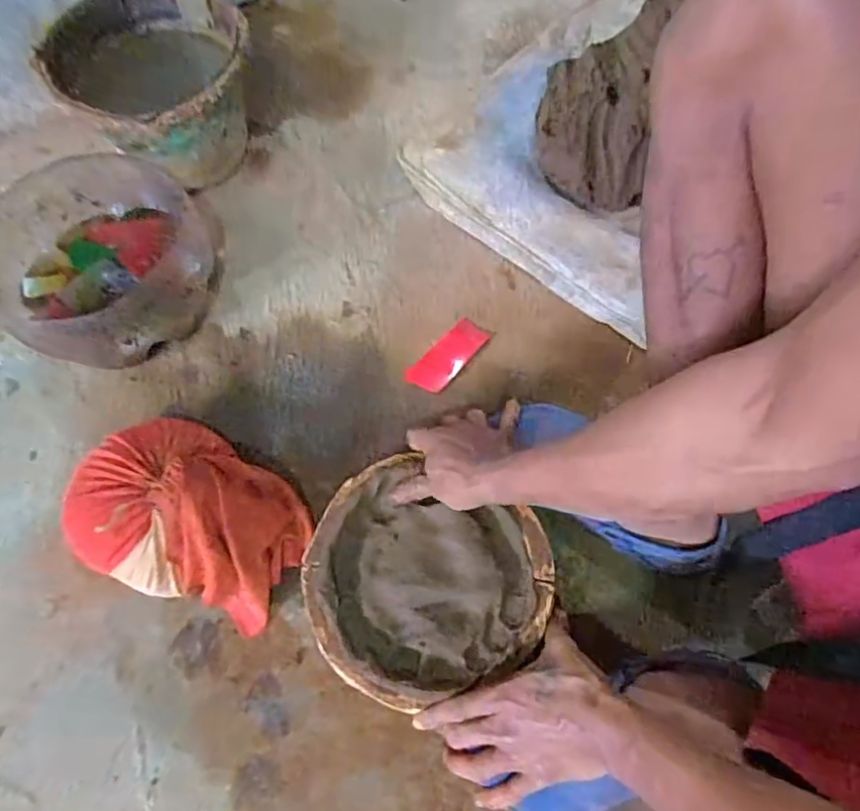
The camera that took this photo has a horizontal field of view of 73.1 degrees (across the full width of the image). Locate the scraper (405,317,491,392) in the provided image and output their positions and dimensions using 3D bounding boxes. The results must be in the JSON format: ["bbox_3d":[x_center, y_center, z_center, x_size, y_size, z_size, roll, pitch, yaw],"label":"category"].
[{"bbox_3d":[0.024,-0.060,0.695,0.107,0.021,0.044,-41,73,-17],"label":"scraper"}]

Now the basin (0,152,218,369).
[{"bbox_3d":[-0.392,-0.165,0.694,0.251,0.116,0.243,0,66,-1],"label":"basin"}]

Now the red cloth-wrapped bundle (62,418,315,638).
[{"bbox_3d":[-0.239,0.112,0.575,0.225,0.097,0.169,32,69,12],"label":"red cloth-wrapped bundle"}]

